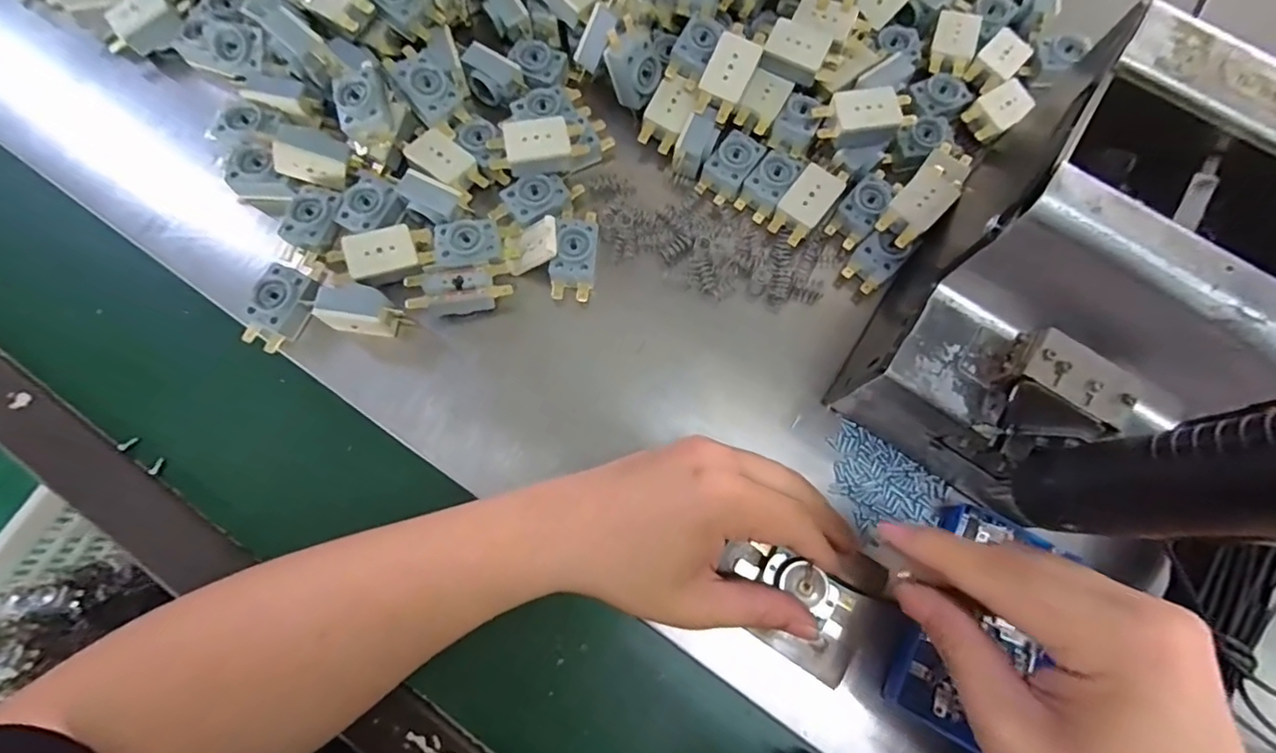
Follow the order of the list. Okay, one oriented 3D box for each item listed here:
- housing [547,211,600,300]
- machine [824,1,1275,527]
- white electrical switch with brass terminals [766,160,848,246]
[{"bbox_3d":[-0.037,-0.074,0.336,0.025,0.018,0.056,11,76,2],"label":"housing"},{"bbox_3d":[0.206,-0.038,0.269,0.124,0.146,0.177,36,78,8],"label":"machine"},{"bbox_3d":[0.107,-0.110,0.350,0.027,0.016,0.055,37,78,8],"label":"white electrical switch with brass terminals"}]

